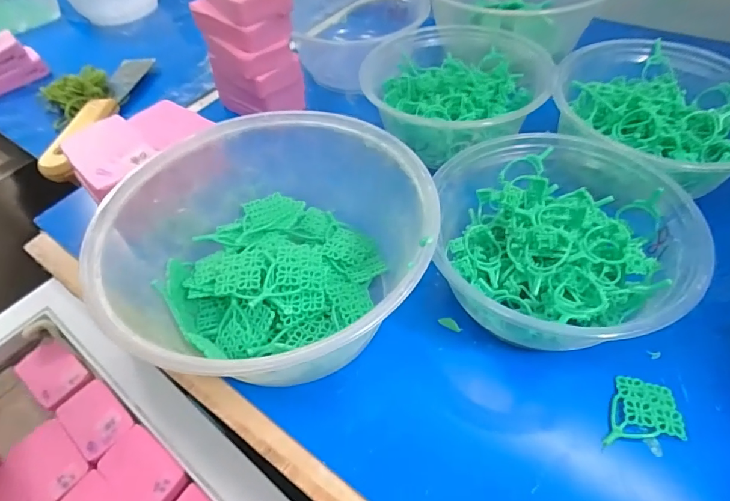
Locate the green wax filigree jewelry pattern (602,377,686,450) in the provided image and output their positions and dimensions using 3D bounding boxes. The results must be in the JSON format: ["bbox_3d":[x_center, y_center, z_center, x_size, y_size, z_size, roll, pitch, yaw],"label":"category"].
[{"bbox_3d":[0.134,0.079,0.218,0.036,0.005,0.035,5,52,8],"label":"green wax filigree jewelry pattern"}]

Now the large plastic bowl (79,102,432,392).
[{"bbox_3d":[-0.054,0.001,0.252,0.159,0.078,0.155,-34,57,-21],"label":"large plastic bowl"}]

